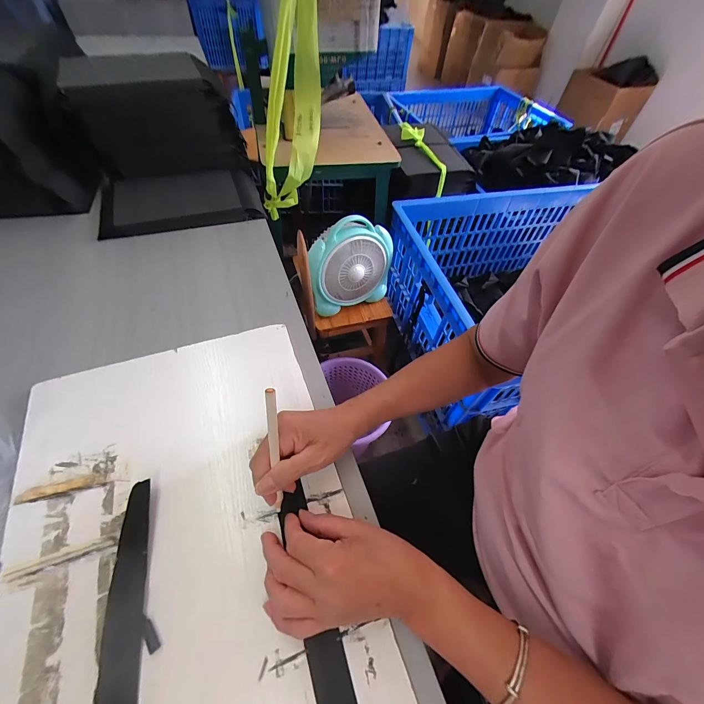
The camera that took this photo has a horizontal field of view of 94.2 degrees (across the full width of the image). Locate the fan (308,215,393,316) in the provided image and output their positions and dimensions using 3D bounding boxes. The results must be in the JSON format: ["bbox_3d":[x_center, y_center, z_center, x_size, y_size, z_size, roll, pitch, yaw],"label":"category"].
[{"bbox_3d":[-0.002,-0.226,0.859,0.232,0.220,0.099,-11,55,-13],"label":"fan"}]

